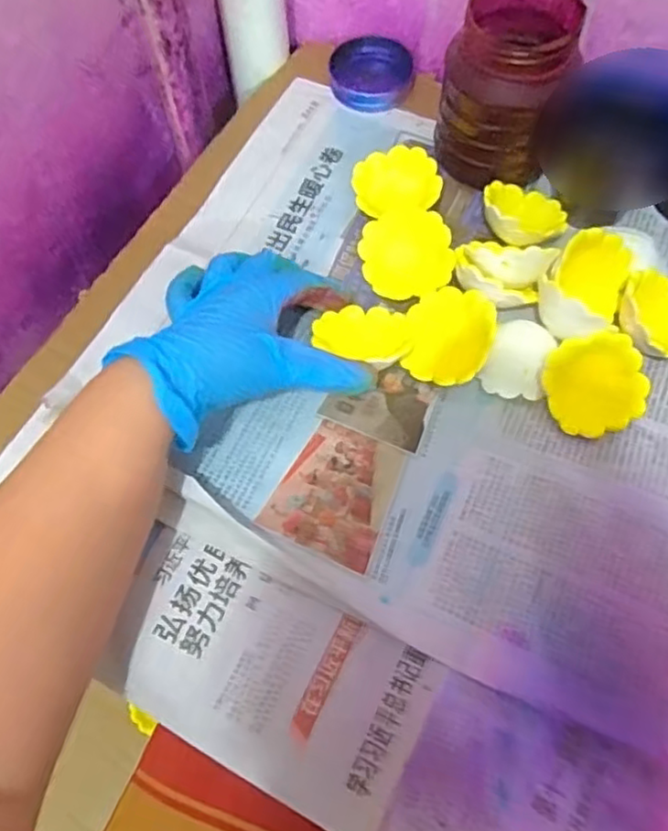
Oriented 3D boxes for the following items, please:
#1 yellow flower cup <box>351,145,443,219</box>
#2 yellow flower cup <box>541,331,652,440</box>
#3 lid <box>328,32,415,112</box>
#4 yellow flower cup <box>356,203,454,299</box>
[{"bbox_3d":[0.042,-0.155,0.459,0.056,0.027,0.058,-1,65,2],"label":"yellow flower cup"},{"bbox_3d":[0.150,-0.018,0.388,0.056,0.014,0.056,0,93,5],"label":"yellow flower cup"},{"bbox_3d":[0.030,-0.264,0.515,0.063,0.013,0.068,-1,65,2],"label":"lid"},{"bbox_3d":[0.047,-0.103,0.434,0.055,0.030,0.055,-1,65,2],"label":"yellow flower cup"}]

